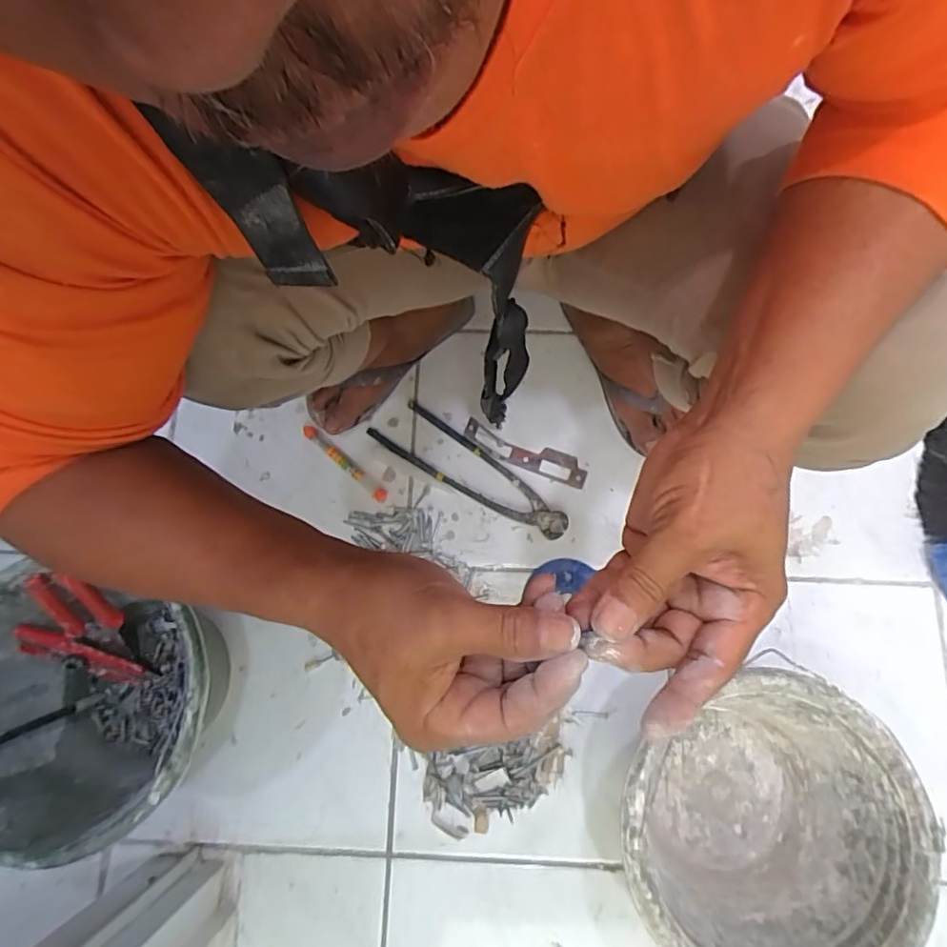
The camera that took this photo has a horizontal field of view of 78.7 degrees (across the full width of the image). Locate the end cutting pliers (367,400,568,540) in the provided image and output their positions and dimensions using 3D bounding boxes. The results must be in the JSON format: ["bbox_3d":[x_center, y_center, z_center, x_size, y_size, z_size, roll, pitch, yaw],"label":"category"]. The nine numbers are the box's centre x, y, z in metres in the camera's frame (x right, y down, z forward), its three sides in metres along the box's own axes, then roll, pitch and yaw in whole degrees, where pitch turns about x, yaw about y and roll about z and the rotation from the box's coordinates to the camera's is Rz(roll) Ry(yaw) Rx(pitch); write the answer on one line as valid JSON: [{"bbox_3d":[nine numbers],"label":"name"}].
[{"bbox_3d":[-0.002,-0.003,0.700,0.260,0.014,0.068,34,80,9],"label":"end cutting pliers"}]

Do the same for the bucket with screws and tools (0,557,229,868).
[{"bbox_3d":[-0.359,0.224,0.580,0.241,0.184,0.225,15,77,5],"label":"bucket with screws and tools"}]

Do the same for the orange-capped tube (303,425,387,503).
[{"bbox_3d":[-0.157,-0.012,0.696,0.133,0.009,0.015,41,81,10],"label":"orange-capped tube"}]

